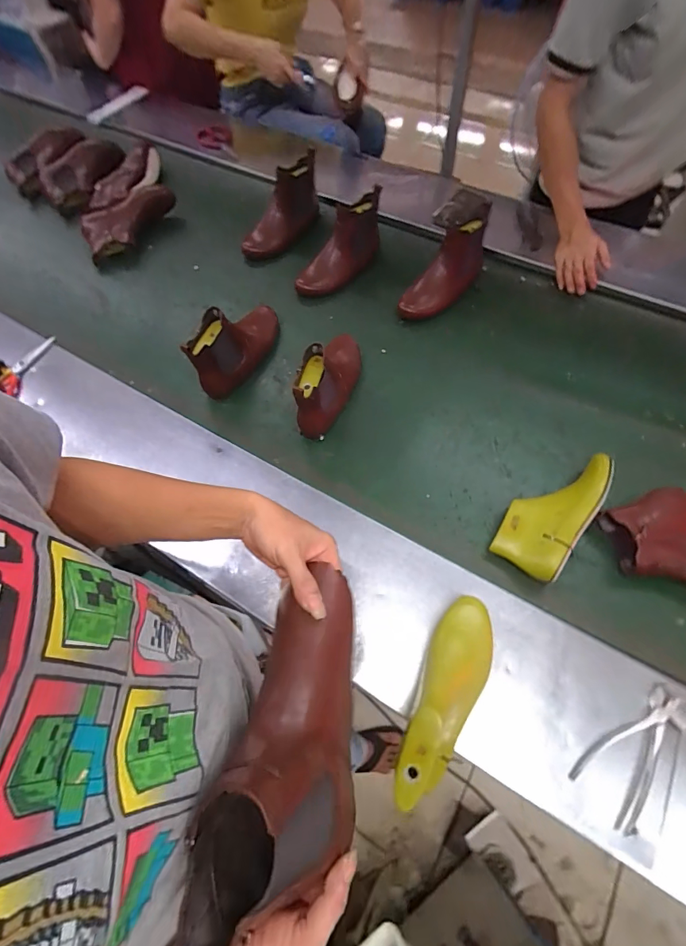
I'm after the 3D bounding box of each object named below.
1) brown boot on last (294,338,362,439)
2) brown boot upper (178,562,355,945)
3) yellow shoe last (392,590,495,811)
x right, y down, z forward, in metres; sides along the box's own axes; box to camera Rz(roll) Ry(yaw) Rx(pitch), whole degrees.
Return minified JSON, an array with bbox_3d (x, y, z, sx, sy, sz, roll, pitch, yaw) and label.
[{"bbox_3d":[-0.025,-0.207,0.839,0.097,0.164,0.279,10,63,7],"label":"brown boot on last"},{"bbox_3d":[-0.033,0.229,0.363,0.098,0.110,0.286,15,44,9],"label":"brown boot upper"},{"bbox_3d":[0.140,0.289,0.541,0.079,0.123,0.256,22,65,13],"label":"yellow shoe last"}]

